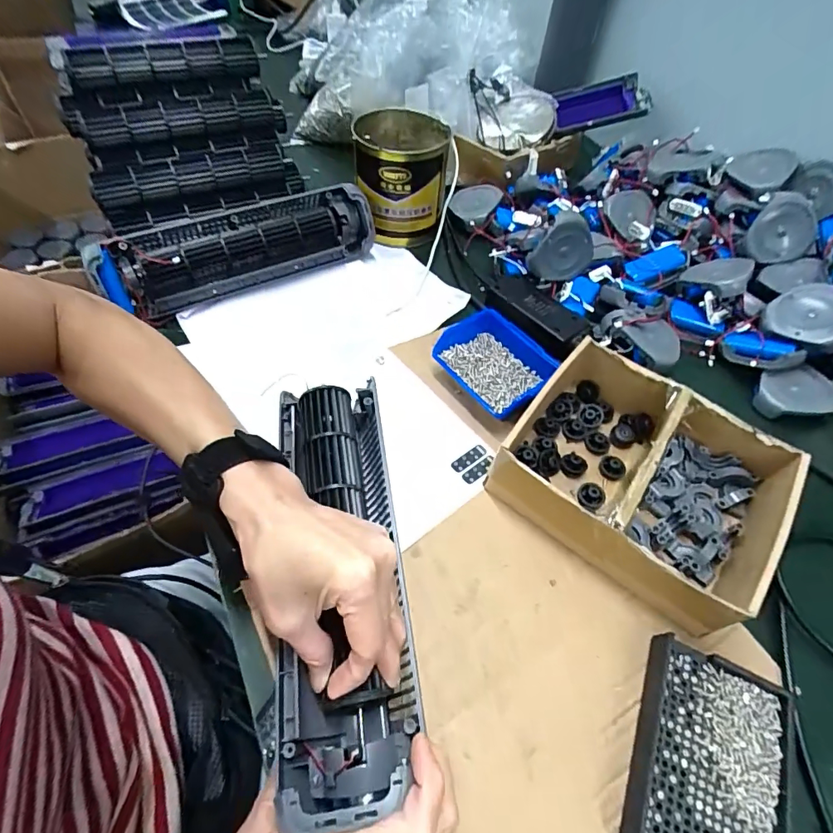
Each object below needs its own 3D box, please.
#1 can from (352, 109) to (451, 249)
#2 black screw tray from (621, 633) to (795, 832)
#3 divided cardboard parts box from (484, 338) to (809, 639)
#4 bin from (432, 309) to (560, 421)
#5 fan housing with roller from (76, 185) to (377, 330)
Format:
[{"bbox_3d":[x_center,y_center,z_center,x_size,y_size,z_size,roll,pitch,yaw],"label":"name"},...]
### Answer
[{"bbox_3d":[-0.020,-0.311,0.612,0.112,0.113,0.127,8,54,0],"label":"can"},{"bbox_3d":[0.191,0.229,0.303,0.093,0.019,0.134,23,55,11],"label":"black screw tray"},{"bbox_3d":[0.190,0.048,0.400,0.198,0.070,0.171,35,59,18],"label":"divided cardboard parts box"},{"bbox_3d":[0.081,-0.051,0.475,0.089,0.040,0.110,-32,63,-25],"label":"bin"},{"bbox_3d":[-0.198,-0.193,0.531,0.301,0.065,0.077,-23,60,-20],"label":"fan housing with roller"}]

